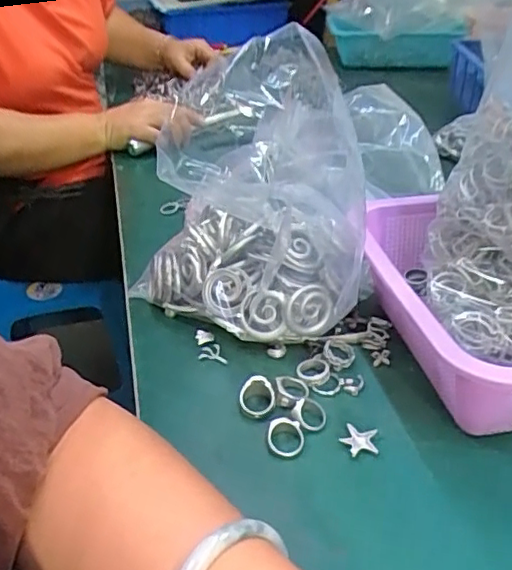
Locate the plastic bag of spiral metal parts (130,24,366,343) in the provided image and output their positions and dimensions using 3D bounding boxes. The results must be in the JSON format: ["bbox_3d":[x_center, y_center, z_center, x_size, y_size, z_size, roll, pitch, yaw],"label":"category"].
[{"bbox_3d":[-0.012,-0.056,0.427,0.172,0.207,0.092,-1,34,0],"label":"plastic bag of spiral metal parts"}]

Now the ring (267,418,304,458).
[{"bbox_3d":[0.019,0.096,0.369,0.023,0.005,0.026,12,54,1],"label":"ring"}]

